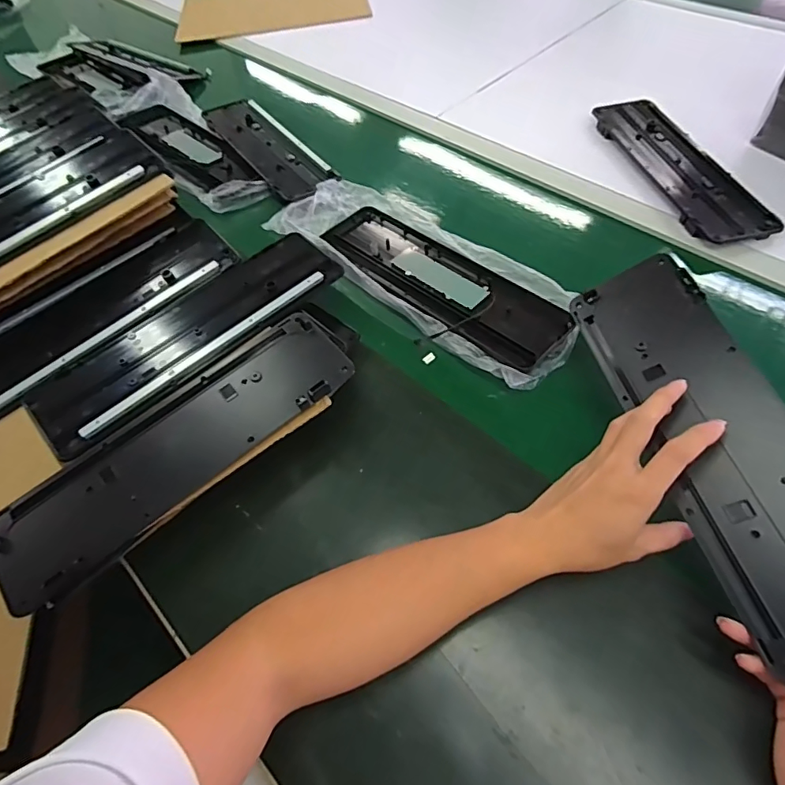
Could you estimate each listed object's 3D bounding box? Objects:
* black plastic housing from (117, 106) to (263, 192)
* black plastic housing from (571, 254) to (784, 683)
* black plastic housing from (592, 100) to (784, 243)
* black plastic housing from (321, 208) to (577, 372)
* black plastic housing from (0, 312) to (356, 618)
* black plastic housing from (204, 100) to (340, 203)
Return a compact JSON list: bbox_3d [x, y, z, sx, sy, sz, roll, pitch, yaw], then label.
[{"bbox_3d":[-0.357,-0.432,0.876,0.105,0.031,0.359,-37,60,-19],"label":"black plastic housing"},{"bbox_3d":[0.265,0.030,0.411,0.103,0.013,0.348,-32,54,25],"label":"black plastic housing"},{"bbox_3d":[0.418,-0.337,0.740,0.102,0.021,0.348,-13,56,-4],"label":"black plastic housing"},{"bbox_3d":[0.055,-0.150,0.650,0.355,0.015,0.116,37,66,26],"label":"black plastic housing"},{"bbox_3d":[-0.202,0.051,0.475,0.355,0.029,0.102,-35,60,-18],"label":"black plastic housing"},{"bbox_3d":[-0.216,-0.422,0.851,0.098,0.017,0.360,-32,59,-16],"label":"black plastic housing"}]

